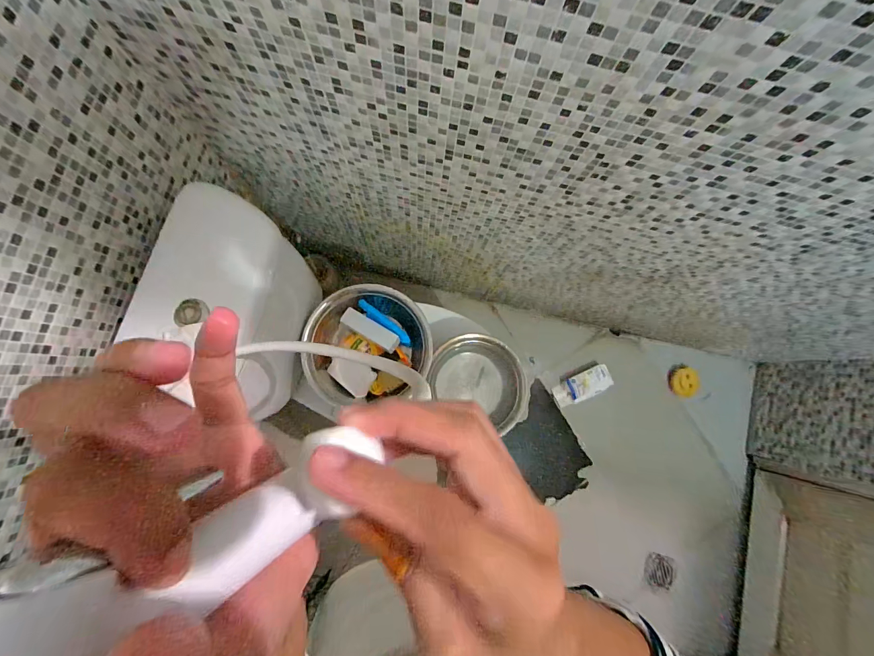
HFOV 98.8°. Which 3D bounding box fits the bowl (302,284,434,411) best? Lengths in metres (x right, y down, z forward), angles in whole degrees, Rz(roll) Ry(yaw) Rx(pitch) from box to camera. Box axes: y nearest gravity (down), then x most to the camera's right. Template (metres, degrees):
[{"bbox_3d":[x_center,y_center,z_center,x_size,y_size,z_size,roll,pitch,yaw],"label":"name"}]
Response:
[{"bbox_3d":[-0.149,0.037,0.851,0.271,0.099,0.249,7,83,-2],"label":"bowl"}]

